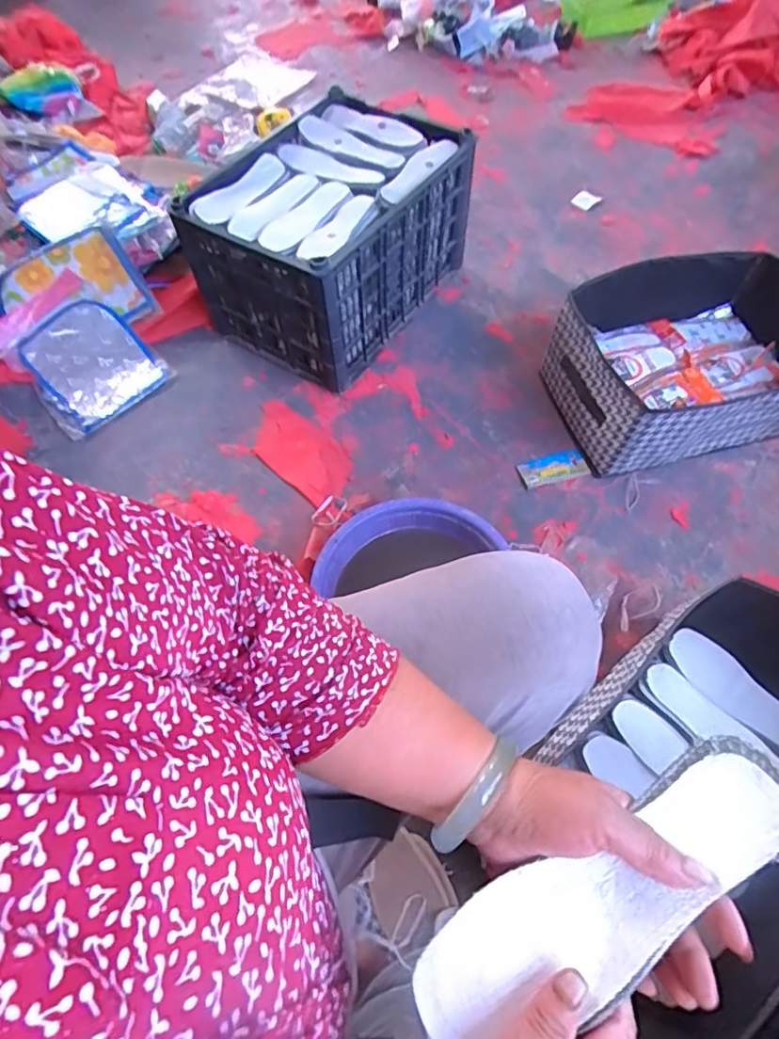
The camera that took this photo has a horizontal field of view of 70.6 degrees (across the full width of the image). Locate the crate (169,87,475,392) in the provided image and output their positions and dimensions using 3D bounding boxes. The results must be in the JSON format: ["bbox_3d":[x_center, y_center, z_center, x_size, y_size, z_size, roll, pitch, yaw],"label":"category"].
[{"bbox_3d":[-0.109,-0.559,1.105,0.346,0.290,0.457,31,66,17],"label":"crate"}]

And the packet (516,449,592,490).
[{"bbox_3d":[0.293,-0.090,0.990,0.122,0.010,0.059,-15,62,-7],"label":"packet"}]

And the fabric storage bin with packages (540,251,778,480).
[{"bbox_3d":[0.535,-0.289,0.995,0.443,0.189,0.333,-15,62,-7],"label":"fabric storage bin with packages"}]

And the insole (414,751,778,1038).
[{"bbox_3d":[0.115,0.202,0.290,0.214,0.020,0.061,-30,66,-2],"label":"insole"}]

